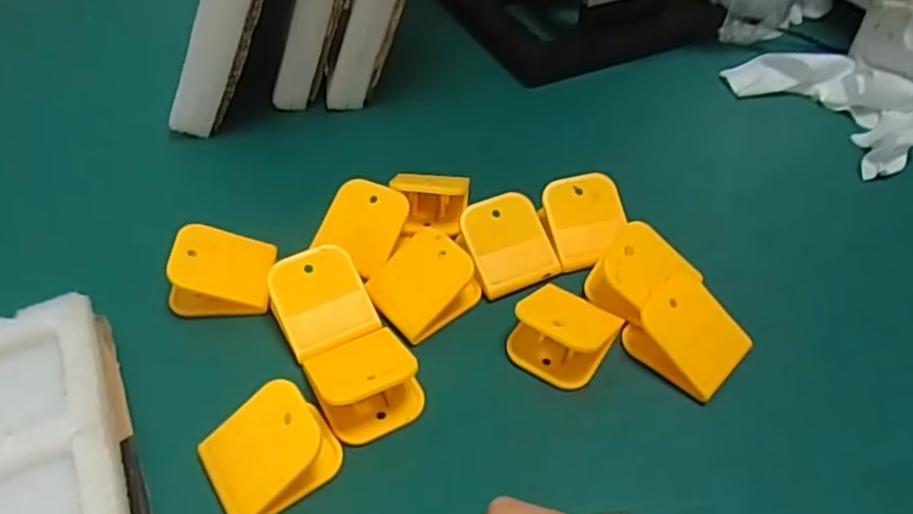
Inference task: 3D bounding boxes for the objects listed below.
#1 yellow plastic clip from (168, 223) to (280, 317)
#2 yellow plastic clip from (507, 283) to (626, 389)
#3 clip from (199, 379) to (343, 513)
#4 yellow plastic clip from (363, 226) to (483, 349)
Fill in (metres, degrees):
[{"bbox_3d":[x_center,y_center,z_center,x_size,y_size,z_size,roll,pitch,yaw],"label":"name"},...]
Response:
[{"bbox_3d":[-0.134,0.006,0.382,0.051,0.039,0.042,-1,47,0],"label":"yellow plastic clip"},{"bbox_3d":[0.056,0.035,0.347,0.046,0.034,0.050,27,53,24],"label":"yellow plastic clip"},{"bbox_3d":[-0.084,0.085,0.301,0.055,0.025,0.046,-27,52,-23],"label":"clip"},{"bbox_3d":[-0.020,0.013,0.371,0.052,0.031,0.045,-35,56,-28],"label":"yellow plastic clip"}]

